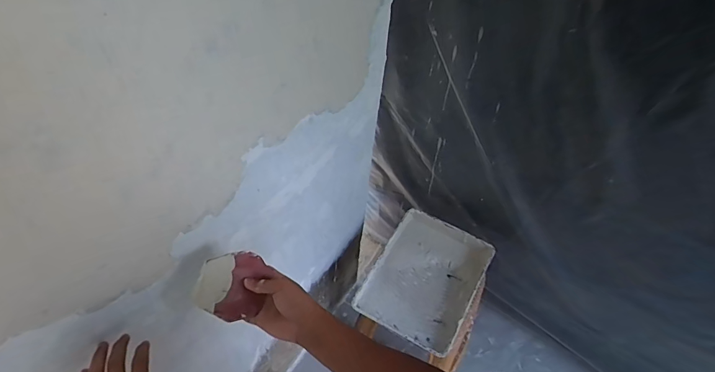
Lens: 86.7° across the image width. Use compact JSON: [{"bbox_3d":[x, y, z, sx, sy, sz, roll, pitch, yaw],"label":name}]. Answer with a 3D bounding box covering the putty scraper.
[{"bbox_3d":[-0.174,0.141,0.526,0.088,0.095,0.004,4,5,-31],"label":"putty scraper"}]

